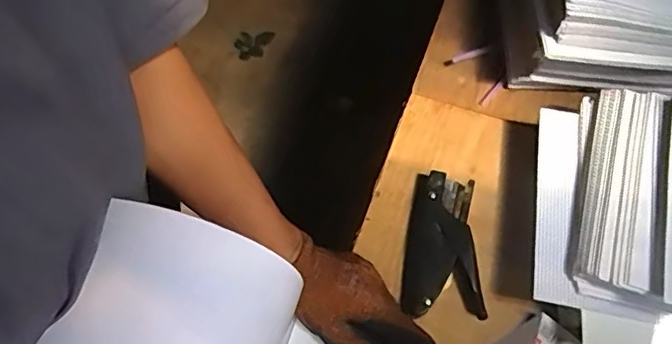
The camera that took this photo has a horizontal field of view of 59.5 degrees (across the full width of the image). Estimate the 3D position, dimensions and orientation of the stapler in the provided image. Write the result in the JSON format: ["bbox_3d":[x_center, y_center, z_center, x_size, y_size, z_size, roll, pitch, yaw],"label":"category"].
[{"bbox_3d":[0.108,0.071,0.597,0.075,0.027,0.149,3,62,5],"label":"stapler"}]

